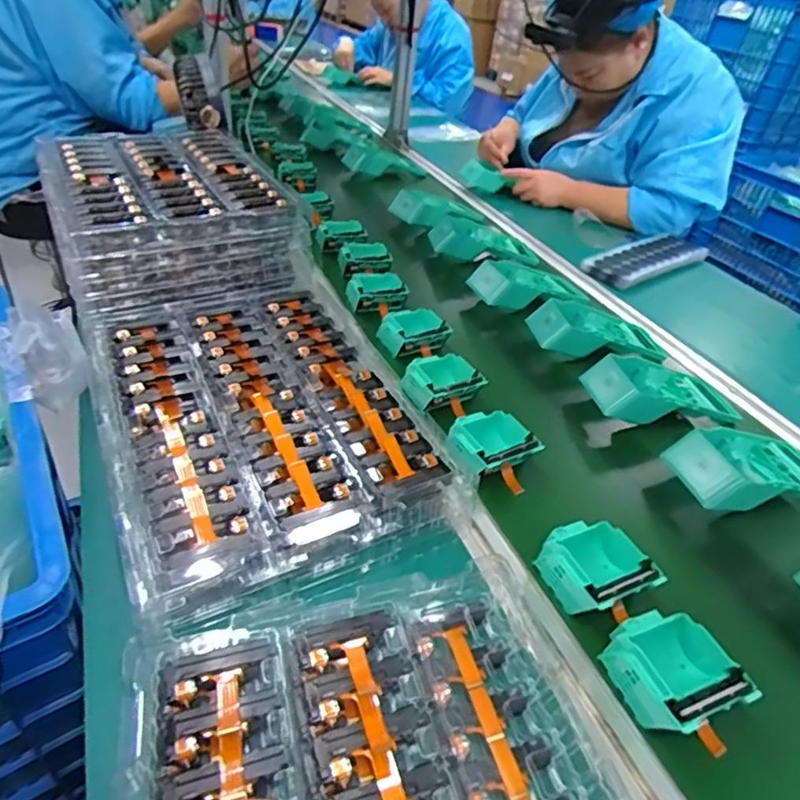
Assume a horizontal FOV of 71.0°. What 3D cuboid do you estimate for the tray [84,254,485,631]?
[{"bbox_3d":[-0.142,-0.006,0.545,0.269,0.034,0.393,-15,44,-25],"label":"tray"}]

